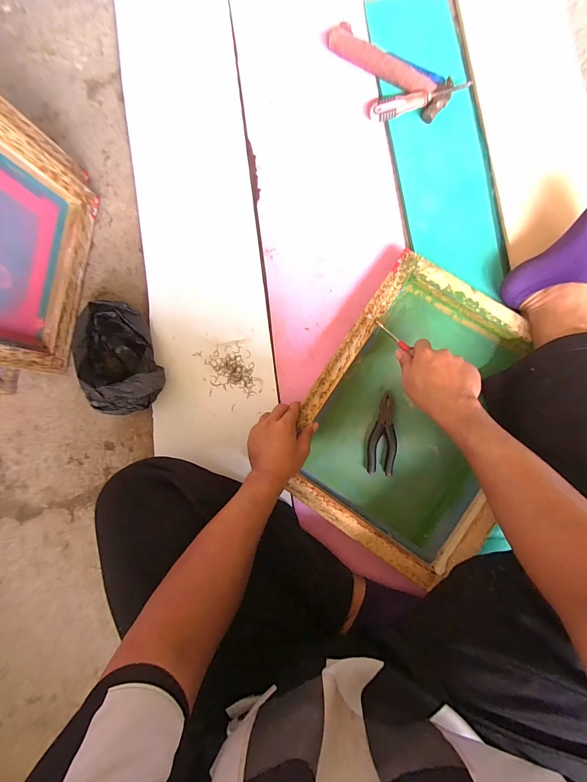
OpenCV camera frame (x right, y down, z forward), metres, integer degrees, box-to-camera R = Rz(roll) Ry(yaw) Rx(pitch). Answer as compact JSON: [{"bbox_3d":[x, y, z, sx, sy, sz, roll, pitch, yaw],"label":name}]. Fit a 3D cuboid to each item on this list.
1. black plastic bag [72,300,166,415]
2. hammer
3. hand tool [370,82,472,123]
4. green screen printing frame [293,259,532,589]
[{"bbox_3d":[-0.319,-0.061,0.597,0.125,0.101,0.197,-23,85,3],"label":"black plastic bag"},{"bbox_3d":[0.190,-0.626,0.629,0.256,0.032,0.078,42,90,6],"label":"hammer"},{"bbox_3d":[0.245,-0.561,0.628,0.189,0.024,0.032,-13,85,4],"label":"hand tool"},{"bbox_3d":[0.213,0.040,0.564,0.345,0.046,0.461,32,89,6],"label":"green screen printing frame"}]

